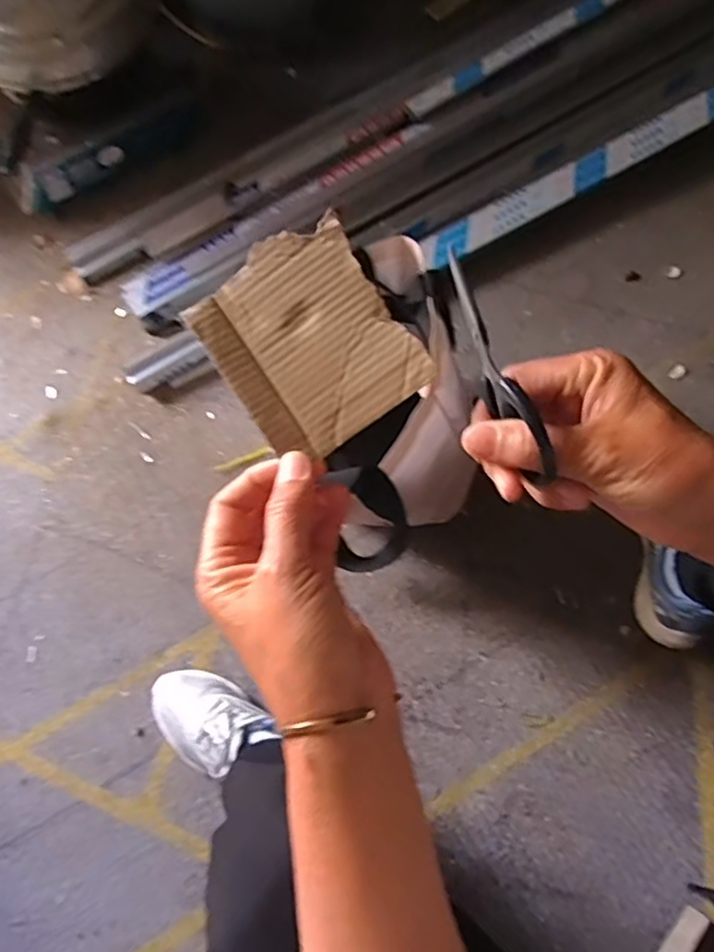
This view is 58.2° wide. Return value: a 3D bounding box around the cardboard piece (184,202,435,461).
[{"bbox_3d":[-0.024,-0.066,0.316,0.086,0.006,0.099,-35,88,8],"label":"cardboard piece"}]

